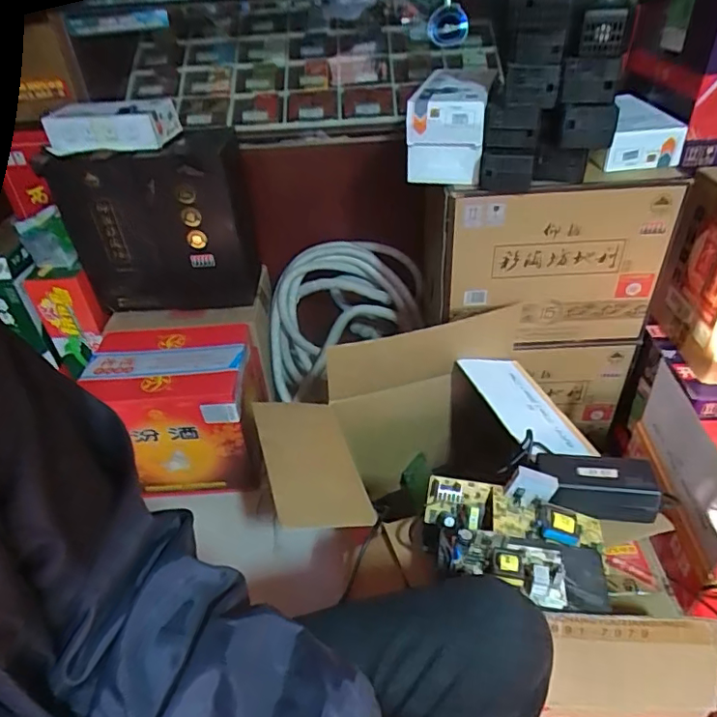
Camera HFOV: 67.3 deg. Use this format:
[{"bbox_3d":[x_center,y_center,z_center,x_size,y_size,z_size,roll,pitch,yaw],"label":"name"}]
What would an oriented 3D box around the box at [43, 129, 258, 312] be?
[{"bbox_3d":[-0.411,-0.271,1.152,0.359,0.369,0.134,2,39,8],"label":"box"}]

